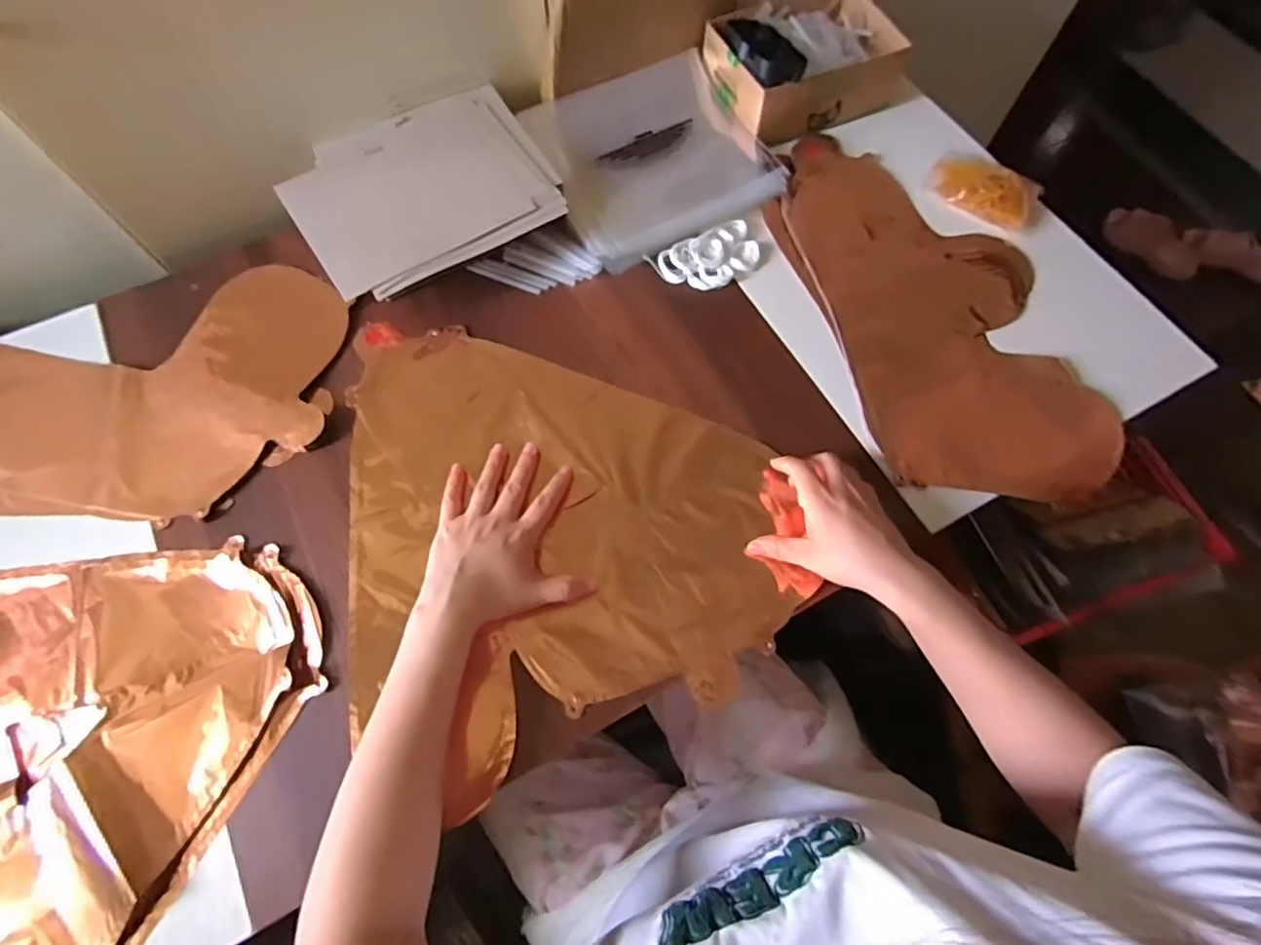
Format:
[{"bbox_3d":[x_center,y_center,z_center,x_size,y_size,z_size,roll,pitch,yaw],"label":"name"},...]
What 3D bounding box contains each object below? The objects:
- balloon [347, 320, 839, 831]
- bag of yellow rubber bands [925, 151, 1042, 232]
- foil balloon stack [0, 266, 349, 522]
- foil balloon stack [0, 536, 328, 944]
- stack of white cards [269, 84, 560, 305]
[{"bbox_3d":[-0.062,0.021,0.502,0.345,0.023,0.383,-14,66,-6],"label":"balloon"},{"bbox_3d":[0.366,-0.292,0.623,0.111,0.031,0.067,37,72,13],"label":"bag of yellow rubber bands"},{"bbox_3d":[-0.486,-0.079,0.536,0.427,0.010,0.246,-1,68,-1],"label":"foil balloon stack"},{"bbox_3d":[-0.460,0.199,0.412,0.356,0.017,0.408,27,68,11],"label":"foil balloon stack"},{"bbox_3d":[-0.201,-0.277,0.578,0.230,0.020,0.196,-29,69,-13],"label":"stack of white cards"}]

